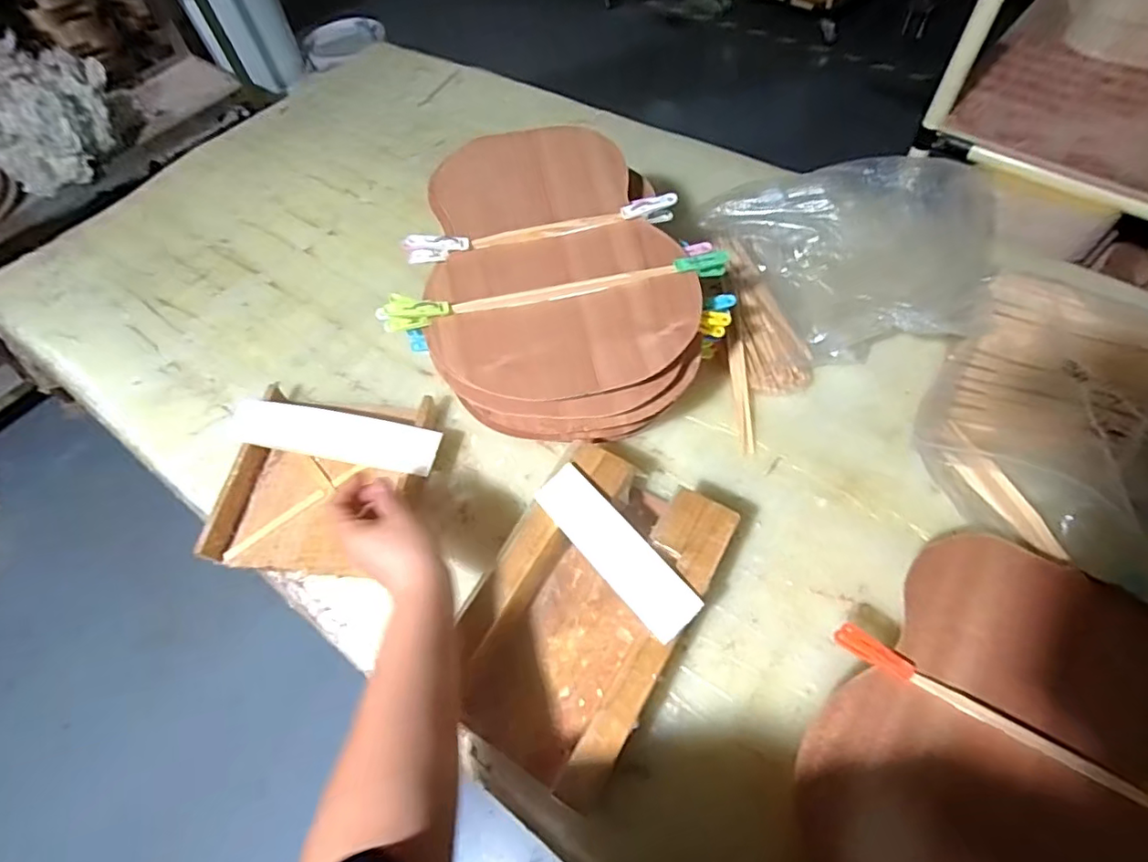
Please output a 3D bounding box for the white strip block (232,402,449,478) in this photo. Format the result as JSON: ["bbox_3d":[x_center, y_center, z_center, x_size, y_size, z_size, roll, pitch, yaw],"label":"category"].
[{"bbox_3d":[-0.273,0.004,0.637,0.270,0.010,0.056,9,69,17],"label":"white strip block"}]

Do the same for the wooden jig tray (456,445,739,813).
[{"bbox_3d":[0.010,0.152,0.503,0.168,0.062,0.261,27,65,19],"label":"wooden jig tray"}]

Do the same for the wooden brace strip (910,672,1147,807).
[{"bbox_3d":[0.323,0.218,0.408,0.151,0.011,0.013,27,65,19],"label":"wooden brace strip"}]

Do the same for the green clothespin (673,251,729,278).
[{"bbox_3d":[0.122,-0.157,0.542,0.054,0.026,0.017,-5,57,-15],"label":"green clothespin"}]

